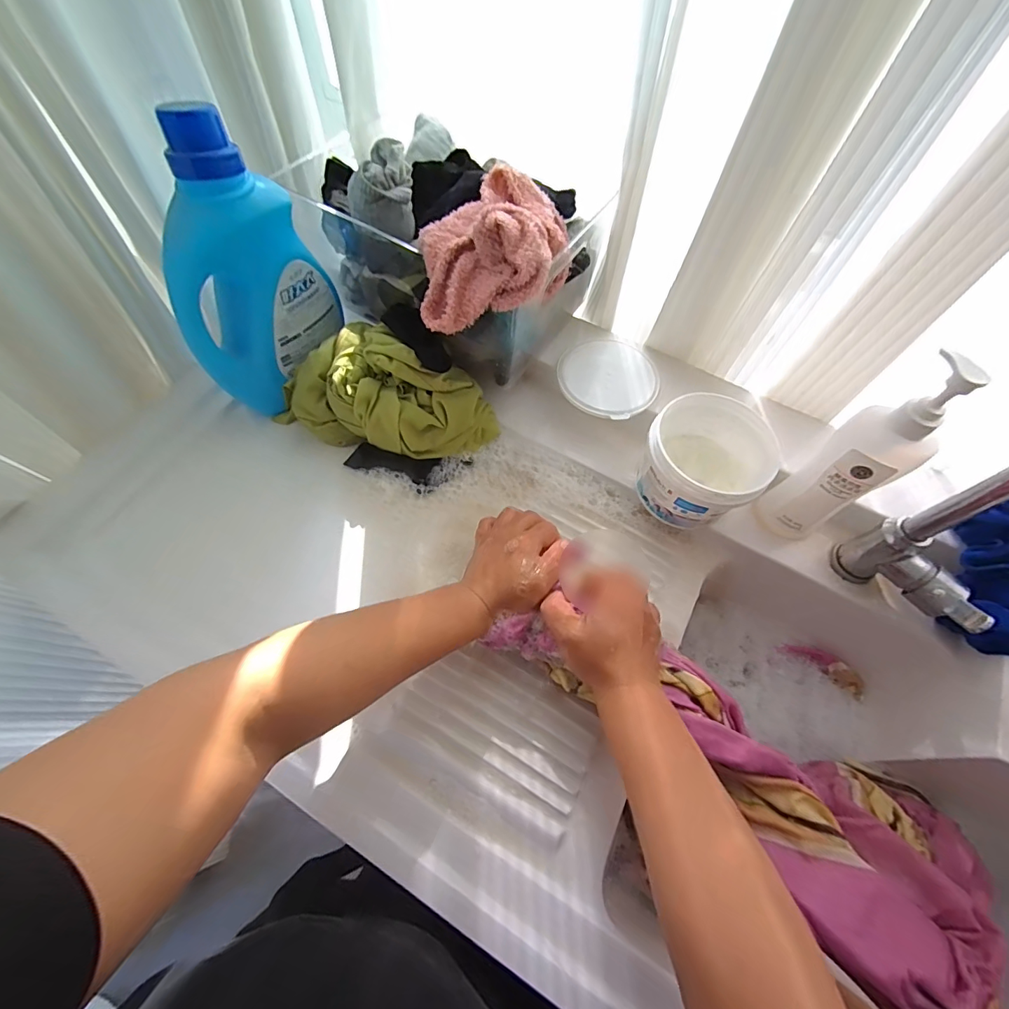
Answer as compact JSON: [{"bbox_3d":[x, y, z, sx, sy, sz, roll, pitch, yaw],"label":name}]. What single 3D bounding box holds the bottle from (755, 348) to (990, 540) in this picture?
[{"bbox_3d":[0.330,-0.037,0.430,0.049,0.226,0.065,-34,69,-17],"label":"bottle"}]

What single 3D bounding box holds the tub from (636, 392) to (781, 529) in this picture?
[{"bbox_3d":[0.214,-0.042,0.511,0.119,0.104,0.122,1,64,-2],"label":"tub"}]

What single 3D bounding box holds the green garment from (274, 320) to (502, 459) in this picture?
[{"bbox_3d":[-0.141,-0.131,0.534,0.258,0.116,0.129,23,65,9],"label":"green garment"}]

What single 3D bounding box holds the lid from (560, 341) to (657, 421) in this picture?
[{"bbox_3d":[0.130,-0.162,0.575,0.121,0.015,0.132,1,64,-2],"label":"lid"}]

